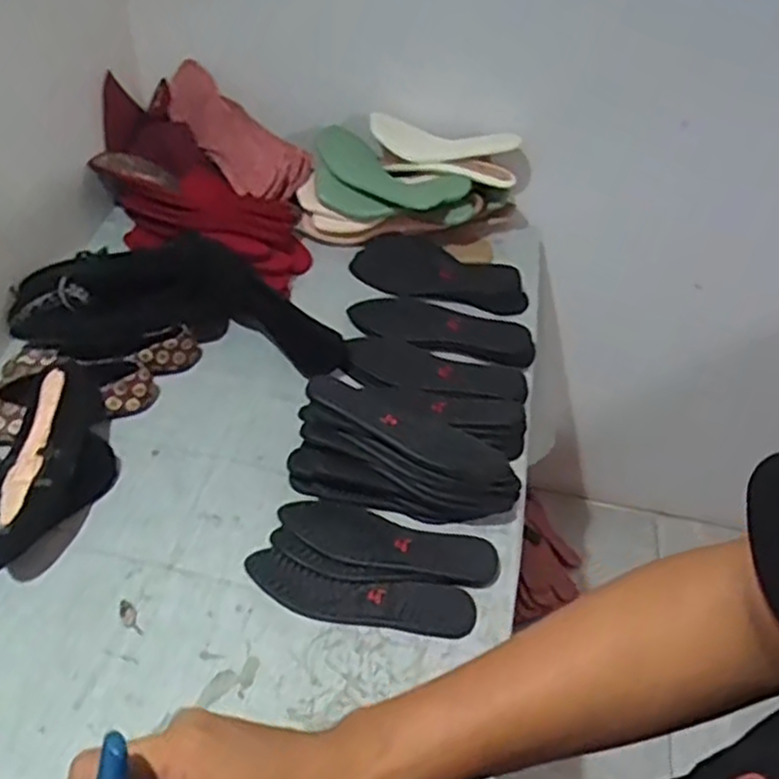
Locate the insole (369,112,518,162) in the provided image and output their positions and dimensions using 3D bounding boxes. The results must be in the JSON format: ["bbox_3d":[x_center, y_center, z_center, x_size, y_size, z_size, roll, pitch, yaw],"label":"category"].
[{"bbox_3d":[0.079,-0.364,1.098,0.216,0.057,0.036,12,48,6],"label":"insole"}]

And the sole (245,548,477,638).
[{"bbox_3d":[-0.033,0.215,0.786,0.242,0.010,0.060,11,48,4],"label":"sole"}]

